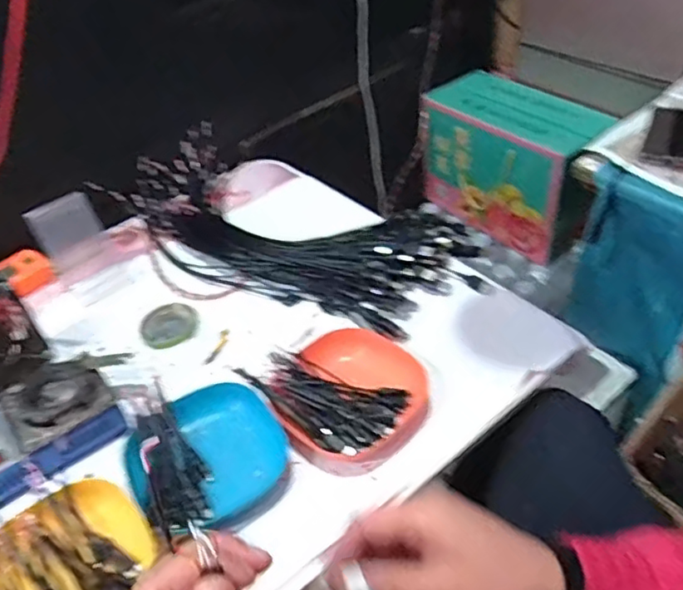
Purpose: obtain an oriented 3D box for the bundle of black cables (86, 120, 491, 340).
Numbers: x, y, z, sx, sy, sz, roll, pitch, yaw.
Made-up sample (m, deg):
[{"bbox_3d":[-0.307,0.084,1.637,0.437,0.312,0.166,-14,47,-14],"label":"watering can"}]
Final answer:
[{"bbox_3d":[-0.065,-0.093,0.806,0.500,0.062,0.230,22,51,27],"label":"bundle of black cables"}]

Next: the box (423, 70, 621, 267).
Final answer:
[{"bbox_3d":[0.329,-0.258,1.208,0.167,0.239,0.312,-34,49,-25],"label":"box"}]

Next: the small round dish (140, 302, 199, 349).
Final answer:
[{"bbox_3d":[-0.202,0.033,0.727,0.065,0.021,0.055,-20,45,-13],"label":"small round dish"}]

